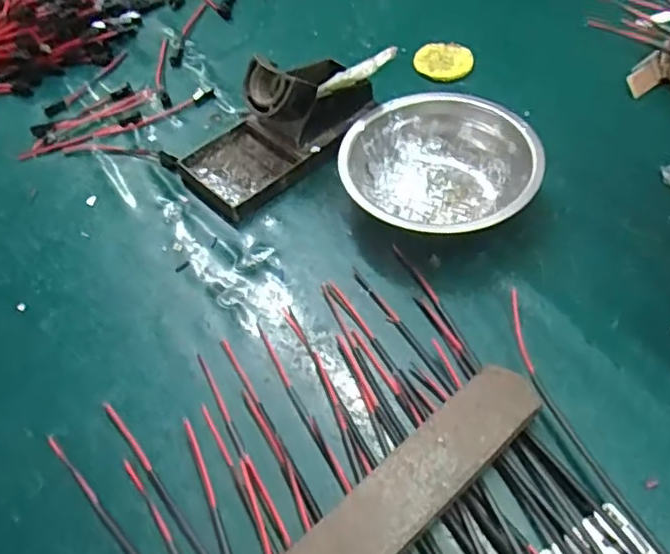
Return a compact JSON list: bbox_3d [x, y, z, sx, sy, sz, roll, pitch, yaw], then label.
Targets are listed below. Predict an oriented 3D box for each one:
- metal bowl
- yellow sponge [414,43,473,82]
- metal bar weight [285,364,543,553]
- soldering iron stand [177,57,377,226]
[{"bbox_3d":[0.072,-0.072,0.429,0.126,0.042,0.113,20,57,18],"label":"metal bowl"},{"bbox_3d":[0.091,-0.182,0.531,0.047,0.006,0.043,31,61,24],"label":"yellow sponge"},{"bbox_3d":[0.022,0.116,0.301,0.198,0.021,0.036,-37,59,-22],"label":"metal bar weight"},{"bbox_3d":[-0.043,-0.117,0.459,0.150,0.063,0.076,-39,60,-22],"label":"soldering iron stand"}]

